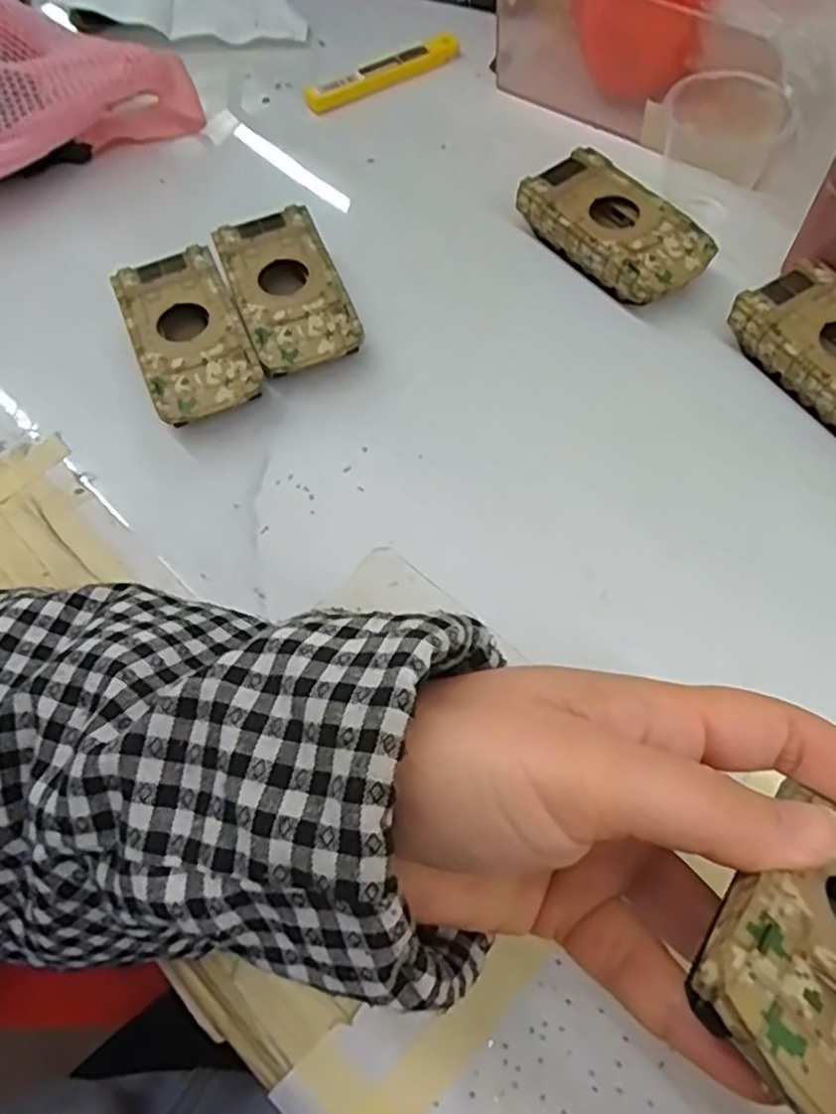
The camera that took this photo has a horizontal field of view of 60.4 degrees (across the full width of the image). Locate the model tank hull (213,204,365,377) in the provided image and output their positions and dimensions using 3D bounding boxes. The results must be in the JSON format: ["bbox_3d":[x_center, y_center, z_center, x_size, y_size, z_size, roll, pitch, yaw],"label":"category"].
[{"bbox_3d":[-0.063,-0.126,0.349,0.049,0.021,0.093,-22,66,-8],"label":"model tank hull"}]

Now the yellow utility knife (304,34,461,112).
[{"bbox_3d":[-0.021,-0.296,0.441,0.104,0.012,0.018,-31,67,-11],"label":"yellow utility knife"}]

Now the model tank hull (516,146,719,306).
[{"bbox_3d":[0.098,-0.161,0.360,0.052,0.026,0.093,-36,68,-14],"label":"model tank hull"}]

